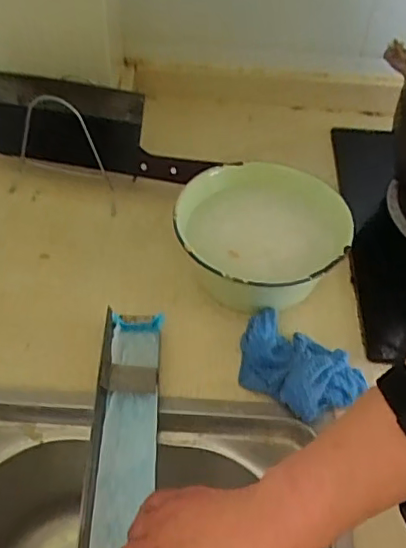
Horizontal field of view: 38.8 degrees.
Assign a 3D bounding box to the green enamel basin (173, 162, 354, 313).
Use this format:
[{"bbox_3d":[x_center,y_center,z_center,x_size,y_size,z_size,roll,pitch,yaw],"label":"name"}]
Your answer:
[{"bbox_3d":[0.063,-0.034,0.625,0.182,0.080,0.176,0,47,0],"label":"green enamel basin"}]

